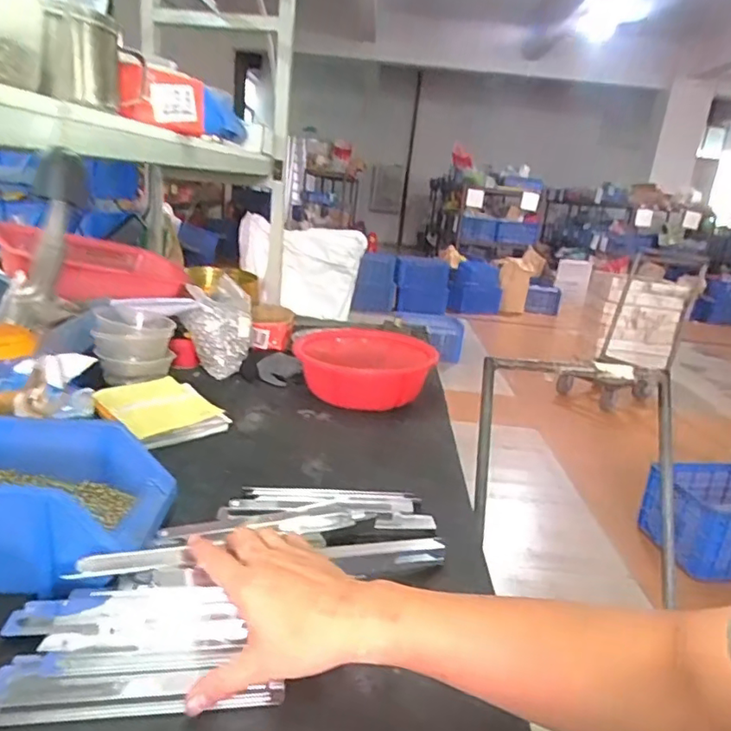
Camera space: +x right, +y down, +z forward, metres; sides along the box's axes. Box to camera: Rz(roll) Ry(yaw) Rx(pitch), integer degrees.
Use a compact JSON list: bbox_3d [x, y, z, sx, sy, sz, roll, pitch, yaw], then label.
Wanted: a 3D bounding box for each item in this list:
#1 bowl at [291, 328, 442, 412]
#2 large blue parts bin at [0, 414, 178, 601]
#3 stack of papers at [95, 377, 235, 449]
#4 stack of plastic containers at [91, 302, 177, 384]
[{"bbox_3d":[-0.001,0.002,1.063,0.245,0.080,0.245,6,17,-2],"label":"bowl"},{"bbox_3d":[-0.336,0.126,0.550,0.245,0.094,0.157,6,17,0],"label":"large blue parts bin"},{"bbox_3d":[-0.318,0.067,0.881,0.148,0.032,0.200,-10,23,-41],"label":"stack of papers"},{"bbox_3d":[-0.409,-0.039,0.997,0.127,0.116,0.118,-1,19,-21],"label":"stack of plastic containers"}]

